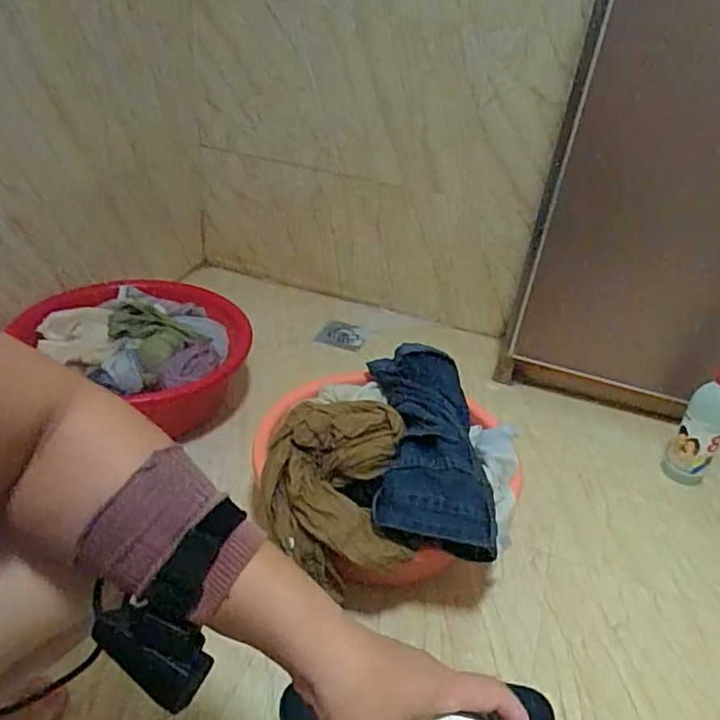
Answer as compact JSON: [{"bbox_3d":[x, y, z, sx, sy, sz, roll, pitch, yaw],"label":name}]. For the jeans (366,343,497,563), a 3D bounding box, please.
[{"bbox_3d":[0.085,0.085,0.776,0.134,0.073,0.335,4,34,-1],"label":"jeans"}]

